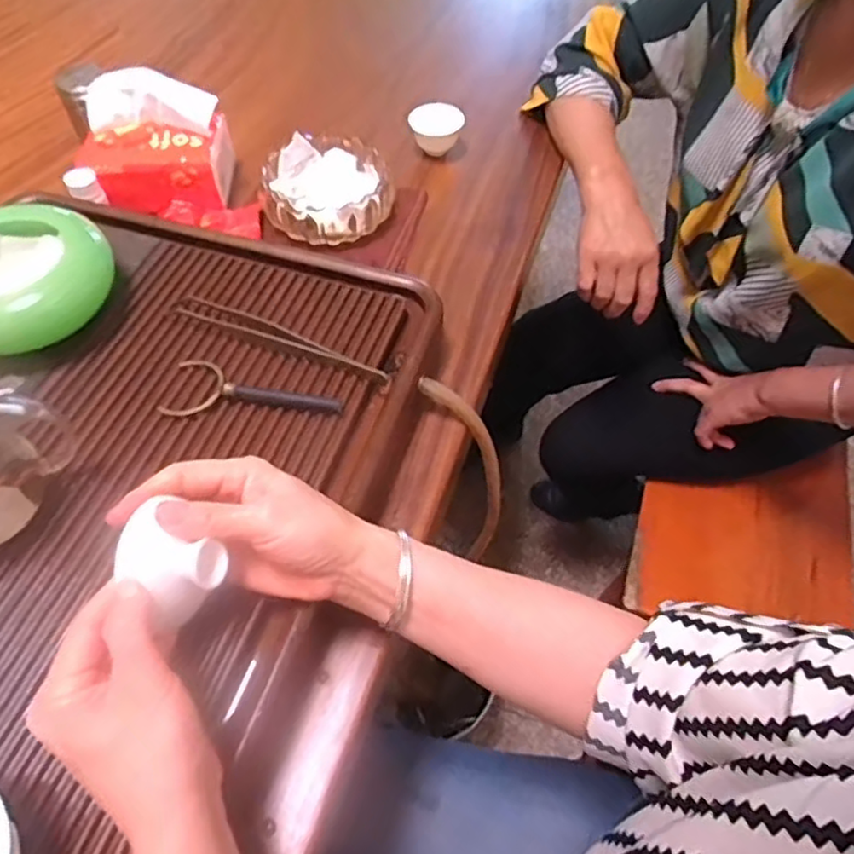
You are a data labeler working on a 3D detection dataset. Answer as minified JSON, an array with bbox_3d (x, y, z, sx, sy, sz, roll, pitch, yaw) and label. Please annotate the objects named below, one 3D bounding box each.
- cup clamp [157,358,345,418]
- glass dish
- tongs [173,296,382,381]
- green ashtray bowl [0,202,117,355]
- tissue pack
[{"bbox_3d":[-0.126,-0.025,0.472,0.128,0.011,0.051,7,56,4],"label":"cup clamp"},{"bbox_3d":[-0.100,-0.242,0.642,0.121,0.037,0.133,-10,56,-8],"label":"glass dish"},{"bbox_3d":[-0.112,-0.071,0.502,0.183,0.013,0.024,18,57,11],"label":"tongs"},{"bbox_3d":[-0.314,-0.114,0.493,0.106,0.047,0.134,20,57,12],"label":"green ashtray bowl"},{"bbox_3d":[-0.267,-0.279,0.628,0.131,0.094,0.082,-5,56,-5],"label":"tissue pack"}]

